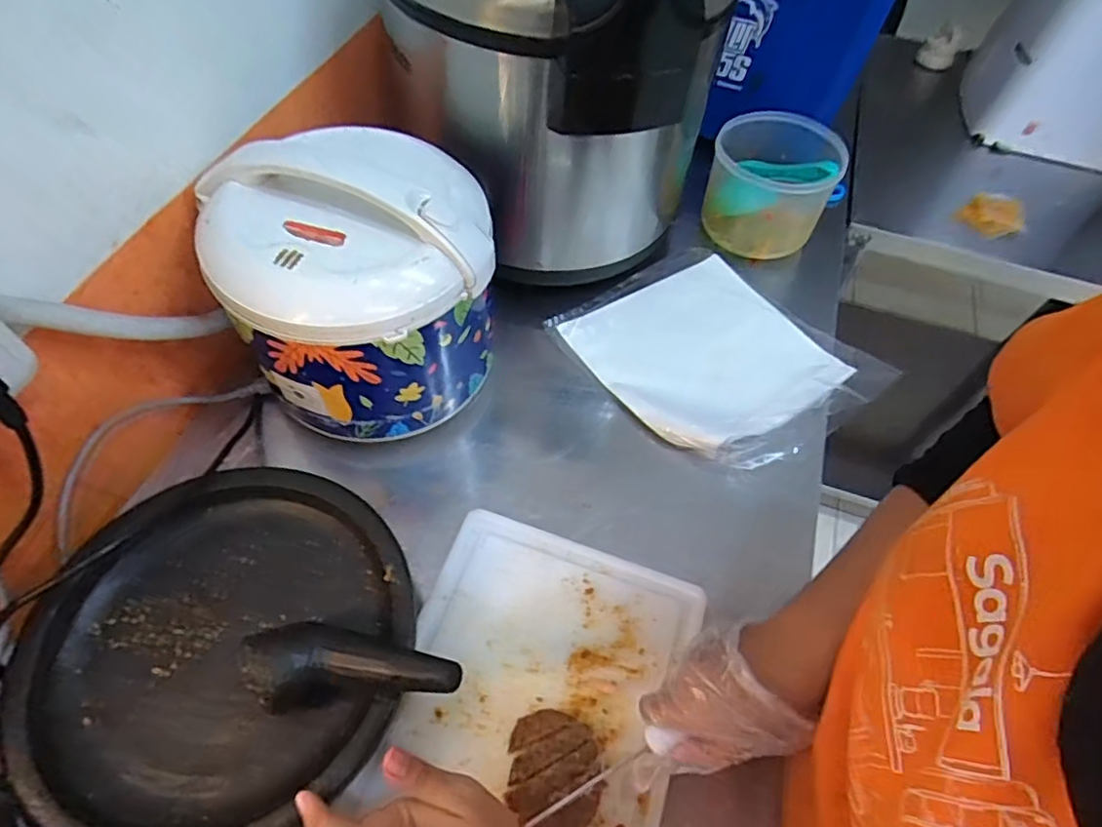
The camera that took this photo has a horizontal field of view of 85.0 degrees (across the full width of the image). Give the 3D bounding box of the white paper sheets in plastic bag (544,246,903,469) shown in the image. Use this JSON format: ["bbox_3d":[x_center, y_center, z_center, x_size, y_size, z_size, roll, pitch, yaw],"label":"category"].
[{"bbox_3d":[0.199,-0.074,0.737,0.274,0.030,0.321,-33,61,-19],"label":"white paper sheets in plastic bag"}]

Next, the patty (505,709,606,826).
[{"bbox_3d":[0.003,0.289,0.483,0.071,0.013,0.087,4,57,-2],"label":"patty"}]

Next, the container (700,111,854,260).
[{"bbox_3d":[0.293,-0.306,0.818,0.159,0.143,0.134,17,57,6],"label":"container"}]

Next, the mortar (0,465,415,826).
[{"bbox_3d":[-0.263,0.192,0.494,0.281,0.061,0.284,2,57,-3],"label":"mortar"}]

